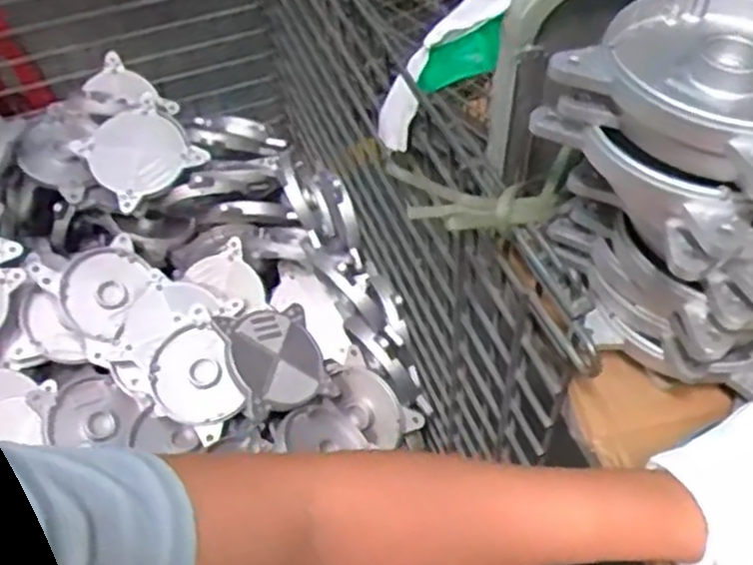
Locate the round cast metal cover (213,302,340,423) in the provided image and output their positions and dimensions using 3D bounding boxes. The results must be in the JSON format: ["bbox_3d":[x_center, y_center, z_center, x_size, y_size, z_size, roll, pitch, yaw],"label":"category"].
[{"bbox_3d":[-0.130,0.101,1.002,0.132,0.029,0.139,-12,69,-45],"label":"round cast metal cover"}]

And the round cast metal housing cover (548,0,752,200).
[{"bbox_3d":[0.206,-0.118,0.436,0.161,0.039,0.148,-2,51,3],"label":"round cast metal housing cover"}]

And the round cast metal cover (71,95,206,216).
[{"bbox_3d":[-0.337,-0.188,1.071,0.146,0.047,0.140,-42,77,-9],"label":"round cast metal cover"}]

